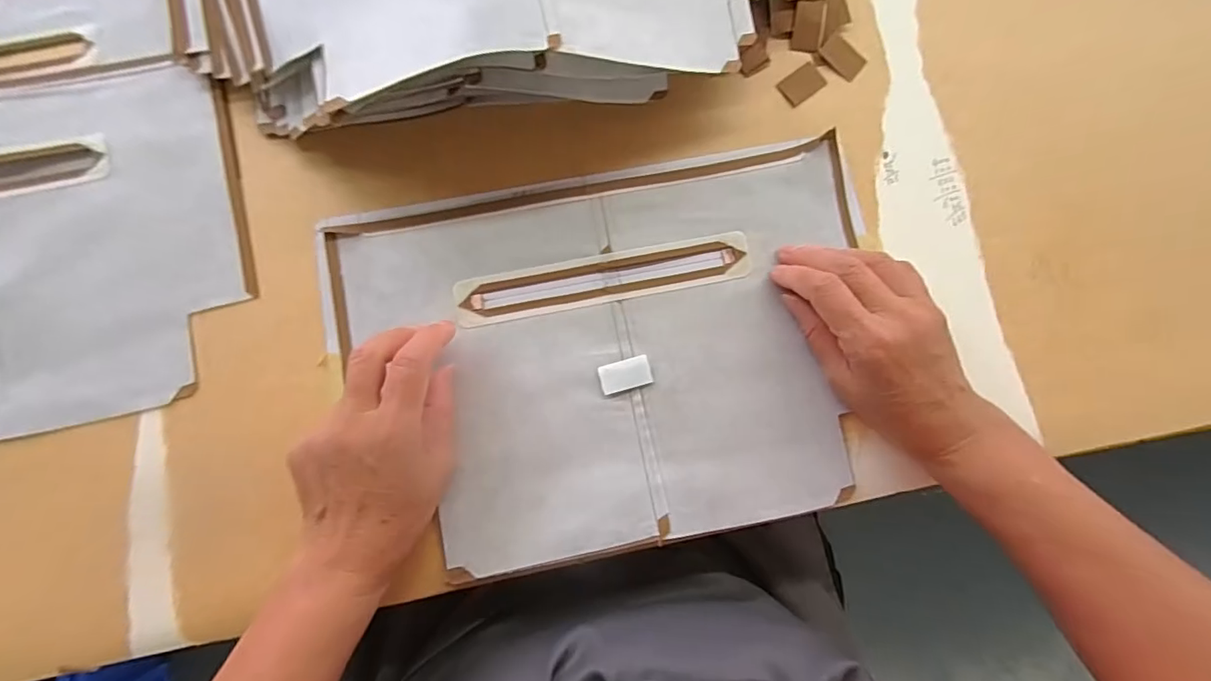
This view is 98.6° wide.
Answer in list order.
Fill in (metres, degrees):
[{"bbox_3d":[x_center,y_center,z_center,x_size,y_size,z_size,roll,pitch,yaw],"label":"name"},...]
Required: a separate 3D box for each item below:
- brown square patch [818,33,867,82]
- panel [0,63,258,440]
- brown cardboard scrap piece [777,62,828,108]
[{"bbox_3d":[0.174,-0.208,0.380,0.021,0.004,0.033,-45,87,-7],"label":"brown square patch"},{"bbox_3d":[-0.408,-0.048,0.334,0.331,0.008,0.226,-13,84,-4],"label":"panel"},{"bbox_3d":[0.143,-0.187,0.377,0.033,0.004,0.022,-37,86,-6],"label":"brown cardboard scrap piece"}]

